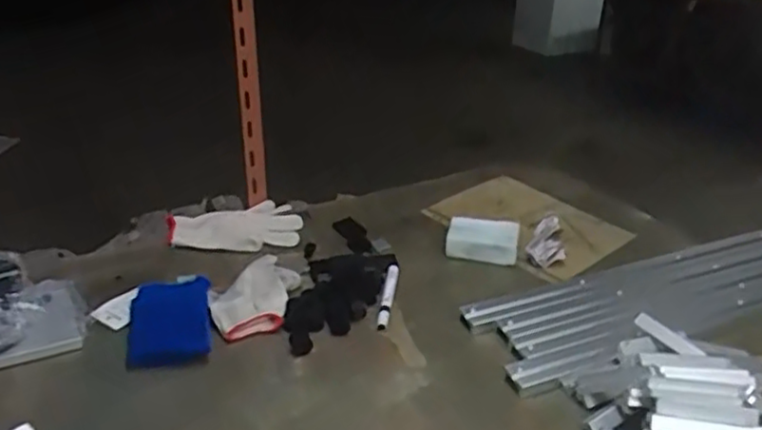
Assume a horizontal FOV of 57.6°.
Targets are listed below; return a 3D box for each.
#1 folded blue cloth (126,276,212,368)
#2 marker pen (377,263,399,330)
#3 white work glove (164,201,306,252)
[{"bbox_3d":[-0.284,0.141,0.935,0.102,0.027,0.153,-5,28,-14],"label":"folded blue cloth"},{"bbox_3d":[0.011,0.113,1.012,0.018,0.012,0.152,6,28,5],"label":"marker pen"},{"bbox_3d":[-0.237,0.025,1.146,0.209,0.030,0.132,-9,29,-21],"label":"white work glove"}]

